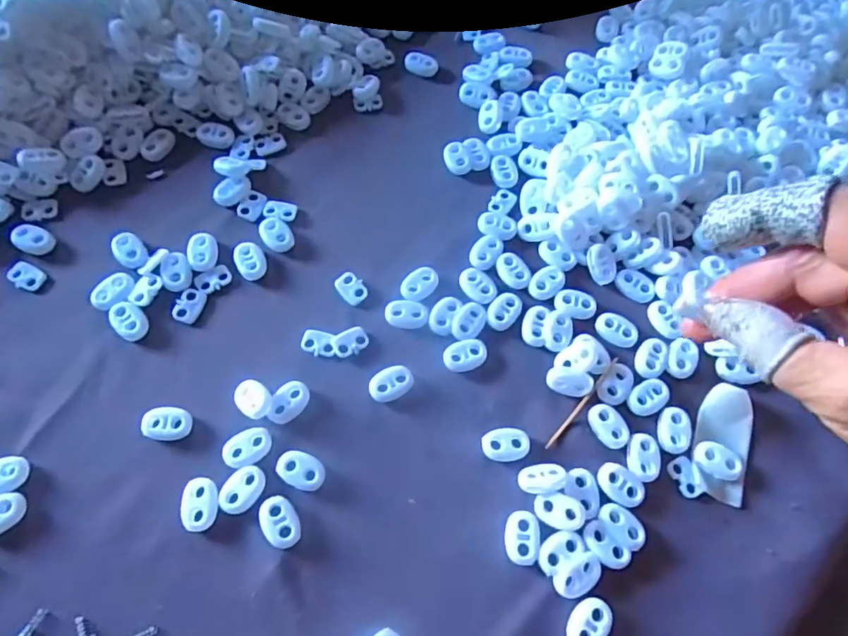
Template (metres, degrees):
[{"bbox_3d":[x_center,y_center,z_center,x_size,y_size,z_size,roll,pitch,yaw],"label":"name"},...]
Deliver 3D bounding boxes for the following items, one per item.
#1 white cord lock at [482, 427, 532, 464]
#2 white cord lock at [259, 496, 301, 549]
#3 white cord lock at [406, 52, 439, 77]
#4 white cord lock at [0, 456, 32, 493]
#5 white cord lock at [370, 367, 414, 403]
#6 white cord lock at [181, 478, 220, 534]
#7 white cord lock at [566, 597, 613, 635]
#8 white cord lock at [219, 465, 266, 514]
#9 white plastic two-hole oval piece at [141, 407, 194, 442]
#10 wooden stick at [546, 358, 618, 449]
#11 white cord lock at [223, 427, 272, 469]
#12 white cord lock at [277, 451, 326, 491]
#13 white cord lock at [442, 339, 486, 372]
[{"bbox_3d":[0.040,0.061,0.264,0.022,0.004,0.016,0,65,-3],"label":"white cord lock"},{"bbox_3d":[-0.064,0.091,0.244,0.015,0.005,0.023,-29,70,-15],"label":"white cord lock"},{"bbox_3d":[-0.001,-0.167,0.360,0.021,0.006,0.015,11,65,2],"label":"white cord lock"},{"bbox_3d":[-0.189,0.071,0.246,0.020,0.009,0.015,-11,66,-8],"label":"white cord lock"},{"bbox_3d":[-0.016,0.033,0.274,0.022,0.004,0.016,-21,68,-12],"label":"white cord lock"},{"bbox_3d":[-0.100,0.084,0.246,0.015,0.005,0.022,3,65,-2],"label":"white cord lock"},{"bbox_3d":[0.070,0.131,0.234,0.015,0.005,0.023,32,67,11],"label":"white cord lock"},{"bbox_3d":[-0.082,0.078,0.247,0.015,0.004,0.022,39,69,14],"label":"white cord lock"},{"bbox_3d":[-0.121,0.050,0.260,0.021,0.007,0.016,6,65,0],"label":"white plastic two-hole oval piece"},{"bbox_3d":[0.079,0.042,0.273,0.004,0.005,0.059,40,71,13],"label":"wooden stick"},{"bbox_3d":[-0.082,0.060,0.256,0.022,0.004,0.017,-35,72,-18],"label":"white cord lock"},{"bbox_3d":[-0.057,0.070,0.254,0.022,0.006,0.015,24,66,8],"label":"white cord lock"},{"bbox_3d":[0.021,0.019,0.281,0.022,0.004,0.016,-11,66,-8],"label":"white cord lock"}]

